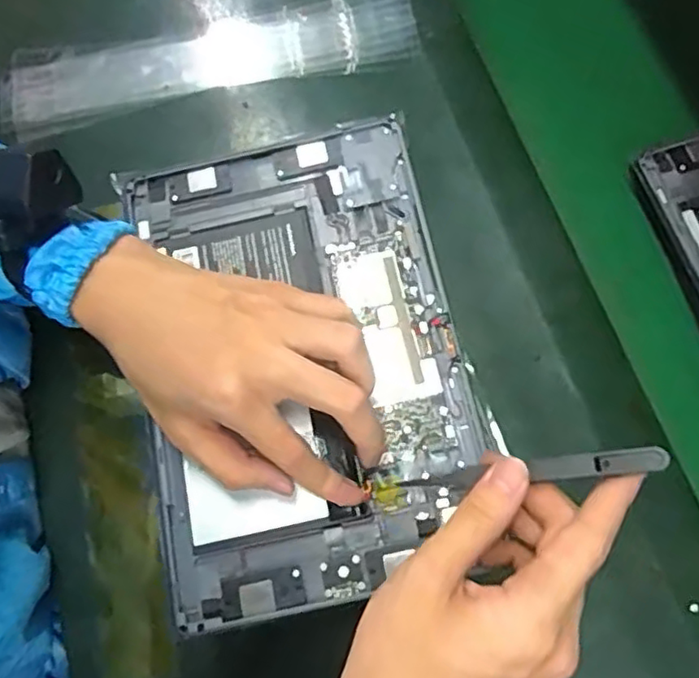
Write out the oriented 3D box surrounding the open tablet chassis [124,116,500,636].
[{"bbox_3d":[-0.027,0.006,0.346,0.167,0.017,0.249,-13,72,-4],"label":"open tablet chassis"}]

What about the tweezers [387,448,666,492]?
[{"bbox_3d":[0.073,0.059,0.284,0.028,0.121,0.010,16,66,-40],"label":"tweezers"}]

